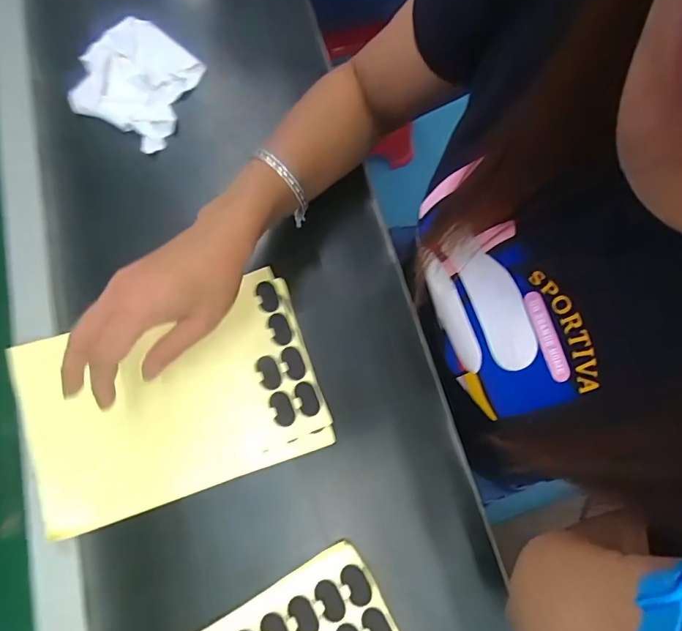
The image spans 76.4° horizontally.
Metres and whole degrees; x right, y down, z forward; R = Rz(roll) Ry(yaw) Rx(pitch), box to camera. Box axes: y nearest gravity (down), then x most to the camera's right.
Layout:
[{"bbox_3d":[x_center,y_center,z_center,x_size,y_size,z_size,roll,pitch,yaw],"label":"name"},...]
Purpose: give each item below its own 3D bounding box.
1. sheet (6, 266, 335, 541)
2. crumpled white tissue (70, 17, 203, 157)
[{"bbox_3d":[-0.132,0.064,0.351,0.218,0.018,0.151,-18,75,-9],"label":"sheet"},{"bbox_3d":[-0.205,-0.239,0.438,0.104,0.030,0.132,20,75,6],"label":"crumpled white tissue"}]

